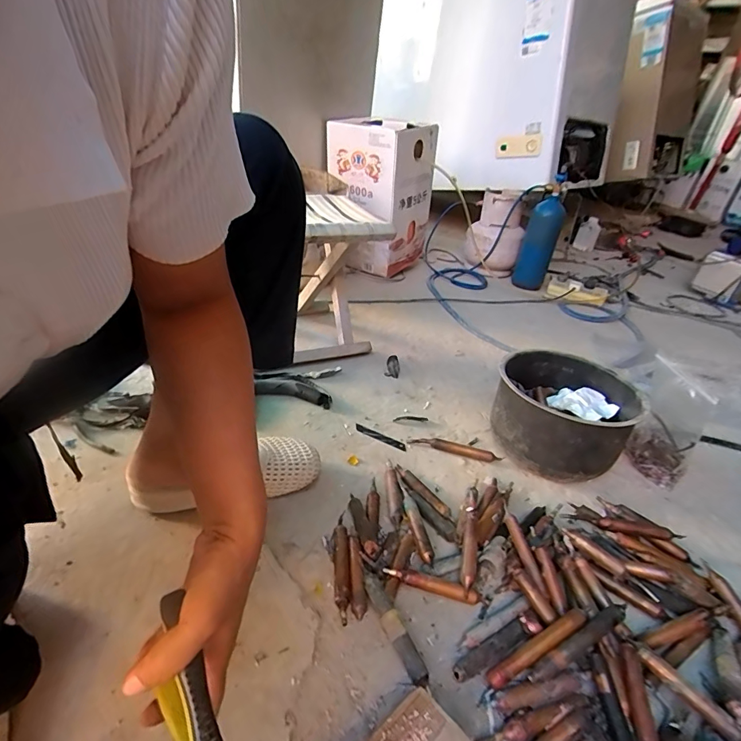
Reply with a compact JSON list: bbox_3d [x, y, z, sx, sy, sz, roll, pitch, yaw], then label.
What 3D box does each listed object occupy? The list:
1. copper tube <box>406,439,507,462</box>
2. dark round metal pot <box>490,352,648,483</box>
[{"bbox_3d":[0.147,0.137,0.739,0.157,0.021,0.016,13,33,7],"label":"copper tube"},{"bbox_3d":[0.334,0.077,0.750,0.212,0.144,0.225,6,33,-4],"label":"dark round metal pot"}]

